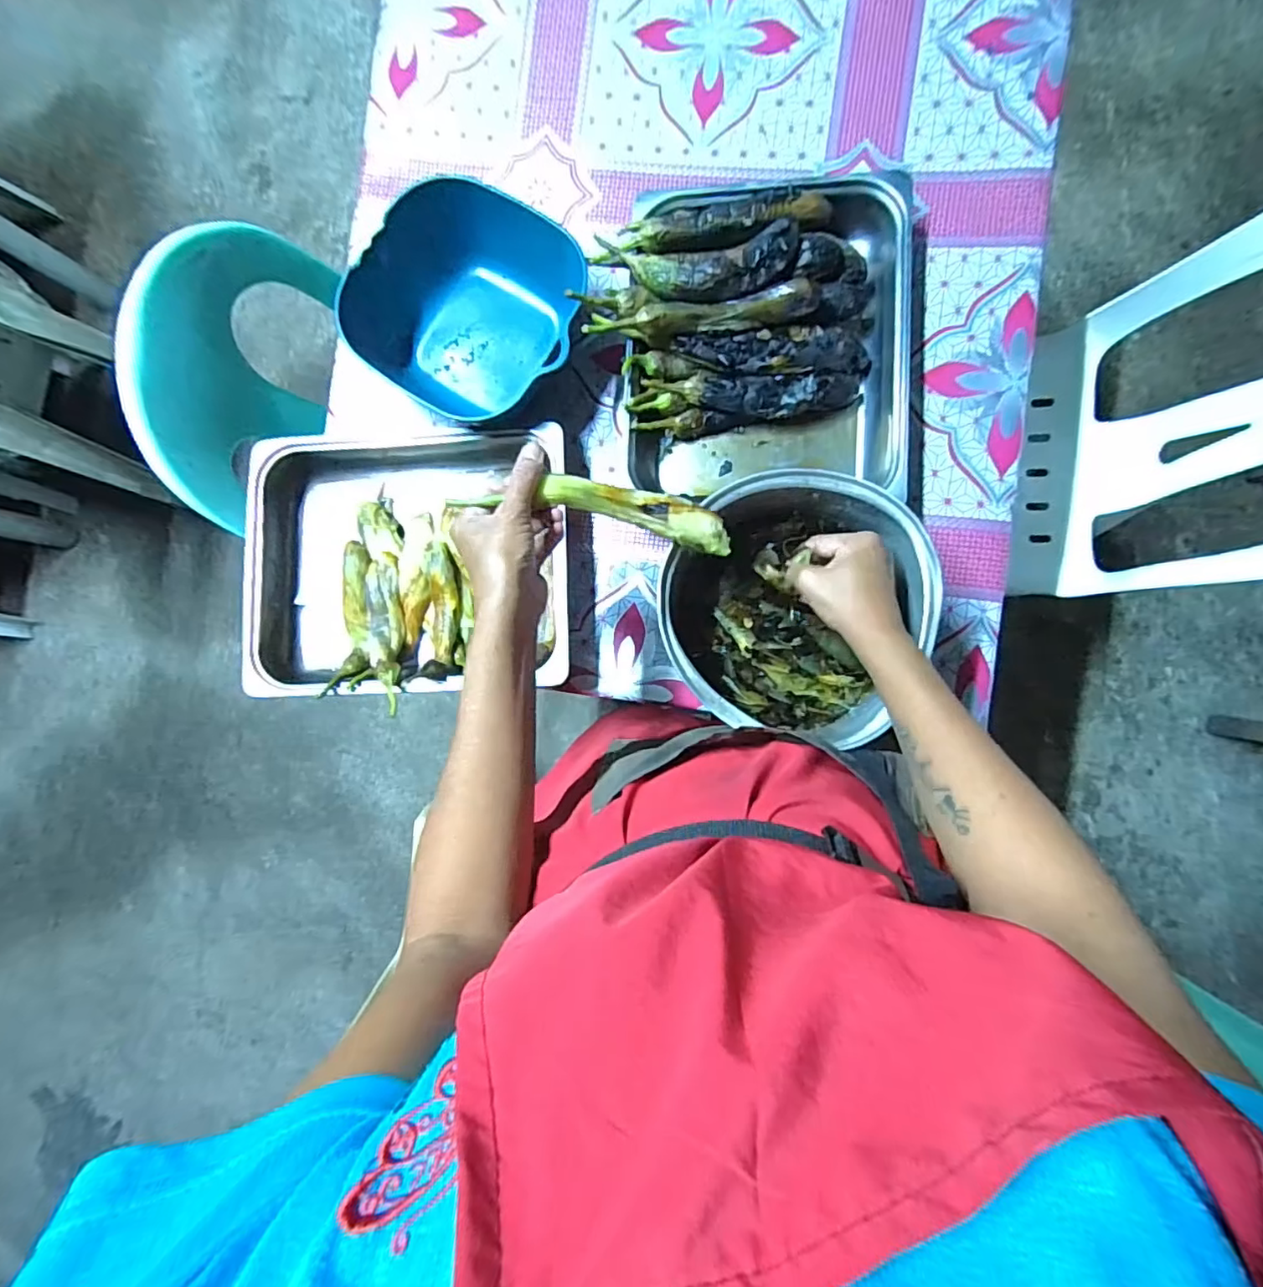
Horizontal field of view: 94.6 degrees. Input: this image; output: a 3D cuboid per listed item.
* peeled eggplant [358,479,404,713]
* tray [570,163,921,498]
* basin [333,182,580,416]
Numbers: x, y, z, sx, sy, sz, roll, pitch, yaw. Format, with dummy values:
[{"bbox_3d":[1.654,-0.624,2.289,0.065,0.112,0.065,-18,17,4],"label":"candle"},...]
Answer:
[{"bbox_3d":[-0.249,-0.044,0.583,0.042,0.037,0.242,-14,70,5],"label":"peeled eggplant"},{"bbox_3d":[0.112,-0.295,0.556,0.287,0.087,0.285,2,89,6],"label":"tray"},{"bbox_3d":[-0.153,-0.334,0.586,0.218,0.088,0.190,24,92,8],"label":"basin"}]

